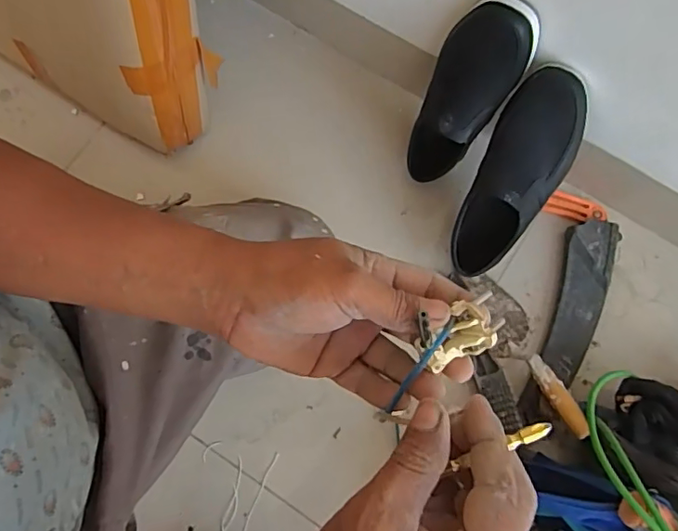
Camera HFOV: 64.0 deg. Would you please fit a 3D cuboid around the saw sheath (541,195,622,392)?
[{"bbox_3d":[0.321,0.025,0.723,0.088,0.031,0.252,6,76,2],"label":"saw sheath"}]

